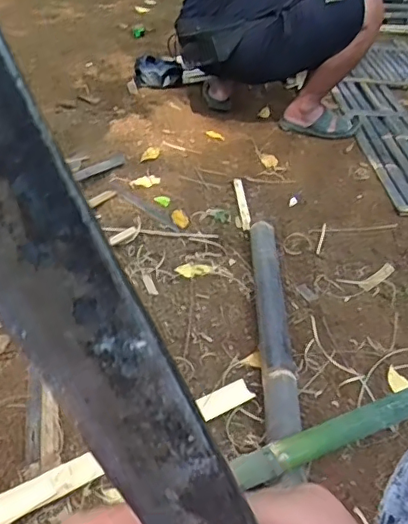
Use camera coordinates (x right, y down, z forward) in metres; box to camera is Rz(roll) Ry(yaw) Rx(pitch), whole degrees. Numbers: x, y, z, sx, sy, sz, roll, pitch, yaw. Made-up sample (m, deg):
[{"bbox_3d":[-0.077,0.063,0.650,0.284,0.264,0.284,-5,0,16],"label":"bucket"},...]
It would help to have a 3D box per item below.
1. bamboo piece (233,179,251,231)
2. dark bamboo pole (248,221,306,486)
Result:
[{"bbox_3d":[0.110,-0.161,1.548,0.030,0.015,0.250,1,38,-6],"label":"bamboo piece"},{"bbox_3d":[0.144,0.138,1.138,0.067,0.058,0.703,4,38,-2],"label":"dark bamboo pole"}]

